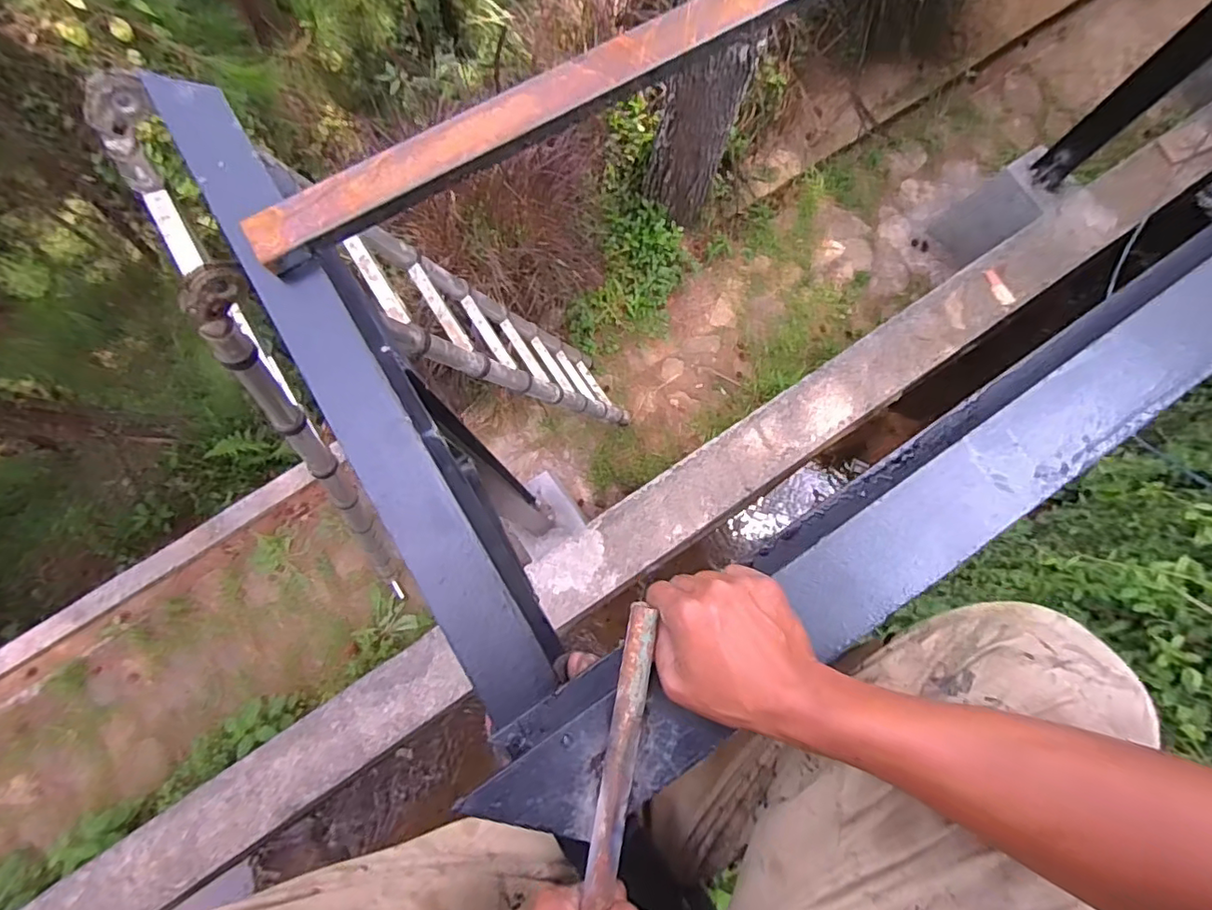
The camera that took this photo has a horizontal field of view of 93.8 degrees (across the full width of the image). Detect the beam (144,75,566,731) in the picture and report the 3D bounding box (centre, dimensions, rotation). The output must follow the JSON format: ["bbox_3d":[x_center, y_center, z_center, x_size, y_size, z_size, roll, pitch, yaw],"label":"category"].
[{"bbox_3d":[-0.289,-0.102,0.628,0.097,0.041,0.810,-32,81,-6],"label":"beam"}]

